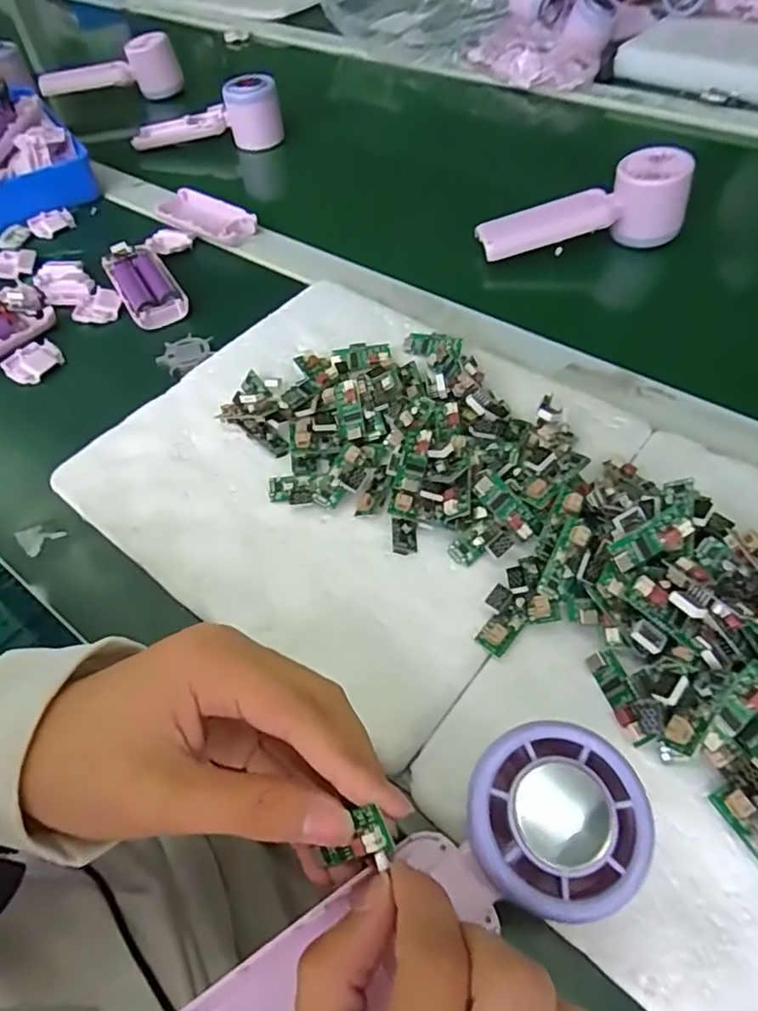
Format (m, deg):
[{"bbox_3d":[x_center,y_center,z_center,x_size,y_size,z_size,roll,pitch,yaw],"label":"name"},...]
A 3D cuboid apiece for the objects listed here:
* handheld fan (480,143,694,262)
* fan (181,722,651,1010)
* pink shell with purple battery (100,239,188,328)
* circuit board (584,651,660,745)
[{"bbox_3d":[0.159,-0.235,0.462,0.153,0.054,0.042,-8,54,0],"label":"handheld fan"},{"bbox_3d":[0.011,0.132,0.187,0.162,0.027,0.053,-34,56,1],"label":"fan"},{"bbox_3d":[-0.190,-0.180,0.475,0.046,0.021,0.101,-27,56,-14],"label":"pink shell with purple battery"},{"bbox_3d":[0.103,0.080,0.249,0.010,0.007,0.039,-15,54,-5],"label":"circuit board"}]

